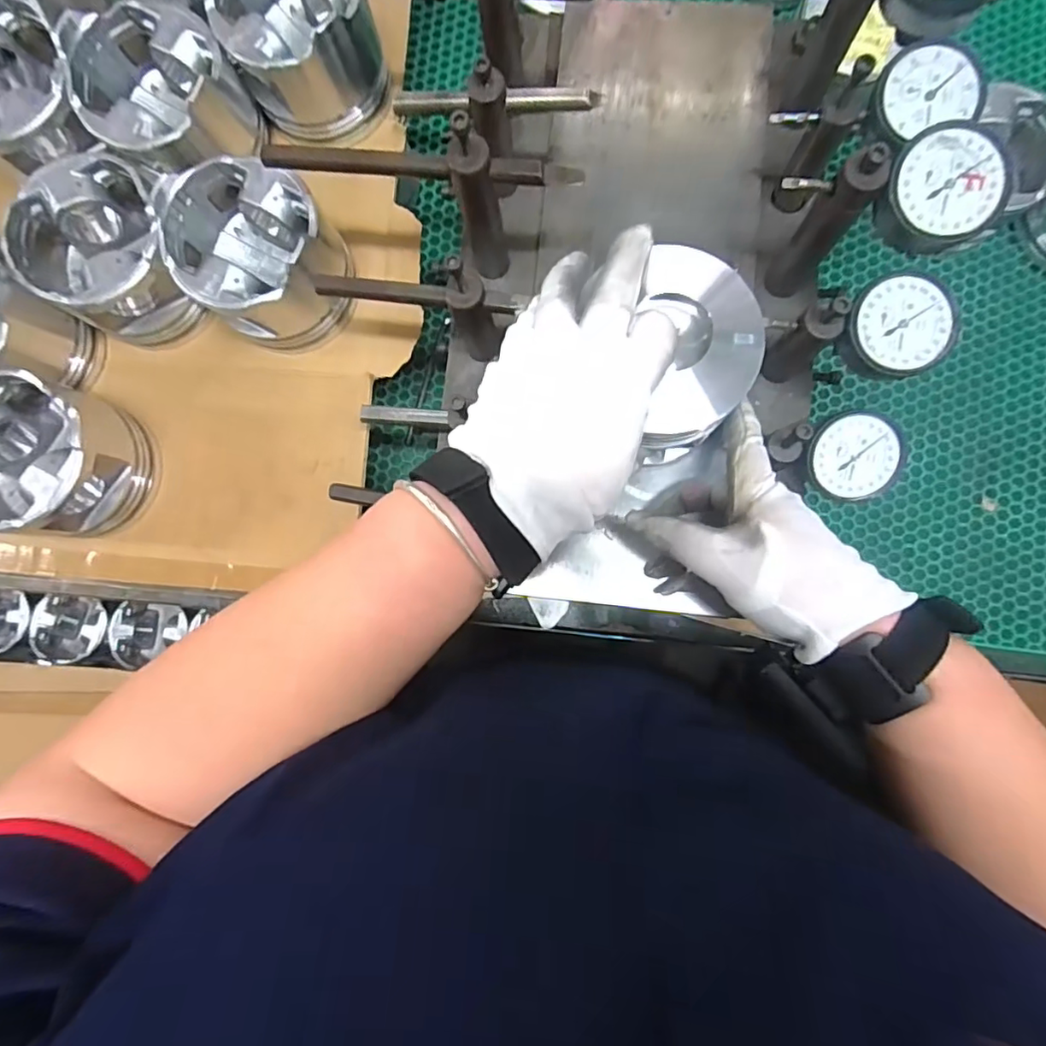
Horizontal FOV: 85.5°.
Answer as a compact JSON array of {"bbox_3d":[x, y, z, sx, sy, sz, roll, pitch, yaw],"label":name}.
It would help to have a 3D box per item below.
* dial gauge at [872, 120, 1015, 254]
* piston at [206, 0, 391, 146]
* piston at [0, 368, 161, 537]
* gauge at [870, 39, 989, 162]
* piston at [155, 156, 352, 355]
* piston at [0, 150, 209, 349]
[{"bbox_3d":[0.209,-0.166,0.282,0.054,0.023,0.054,0,86,3],"label":"dial gauge"},{"bbox_3d":[-0.158,-0.344,0.405,0.094,0.087,0.096,0,86,3],"label":"piston"},{"bbox_3d":[-0.325,-0.044,0.386,0.102,0.069,0.097,17,87,4],"label":"piston"},{"bbox_3d":[0.221,-0.236,0.312,0.055,0.019,0.048,-22,85,1],"label":"gauge"},{"bbox_3d":[-0.176,-0.181,0.383,0.099,0.085,0.103,0,86,3],"label":"piston"},{"bbox_3d":[-0.283,-0.187,0.391,0.101,0.072,0.095,0,86,3],"label":"piston"}]

